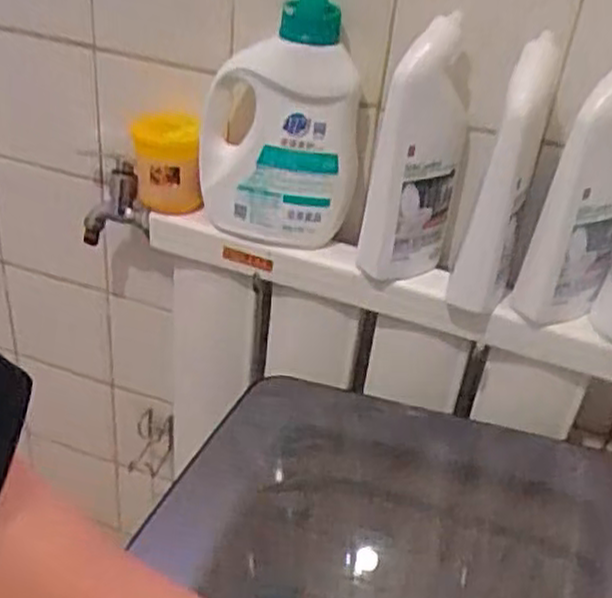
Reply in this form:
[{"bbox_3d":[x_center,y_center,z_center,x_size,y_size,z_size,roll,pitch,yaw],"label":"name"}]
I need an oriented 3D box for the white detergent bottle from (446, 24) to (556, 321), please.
[{"bbox_3d":[0.172,-0.100,0.658,0.051,0.229,0.077,17,36,14],"label":"white detergent bottle"}]

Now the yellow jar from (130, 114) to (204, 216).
[{"bbox_3d":[-0.145,-0.140,0.803,0.068,0.085,0.080,-2,36,-12],"label":"yellow jar"}]

